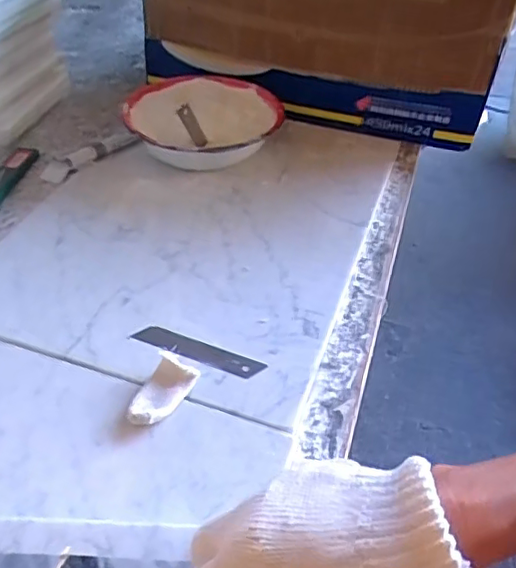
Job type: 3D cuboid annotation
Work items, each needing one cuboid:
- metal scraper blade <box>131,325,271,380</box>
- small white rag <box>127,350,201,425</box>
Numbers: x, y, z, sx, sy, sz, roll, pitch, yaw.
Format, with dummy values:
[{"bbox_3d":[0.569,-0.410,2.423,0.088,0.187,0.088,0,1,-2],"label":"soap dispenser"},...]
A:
[{"bbox_3d":[-0.046,0.051,0.450,0.102,0.004,0.021,17,44,14],"label":"metal scraper blade"},{"bbox_3d":[-0.067,0.074,0.409,0.029,0.019,0.058,21,45,18],"label":"small white rag"}]

